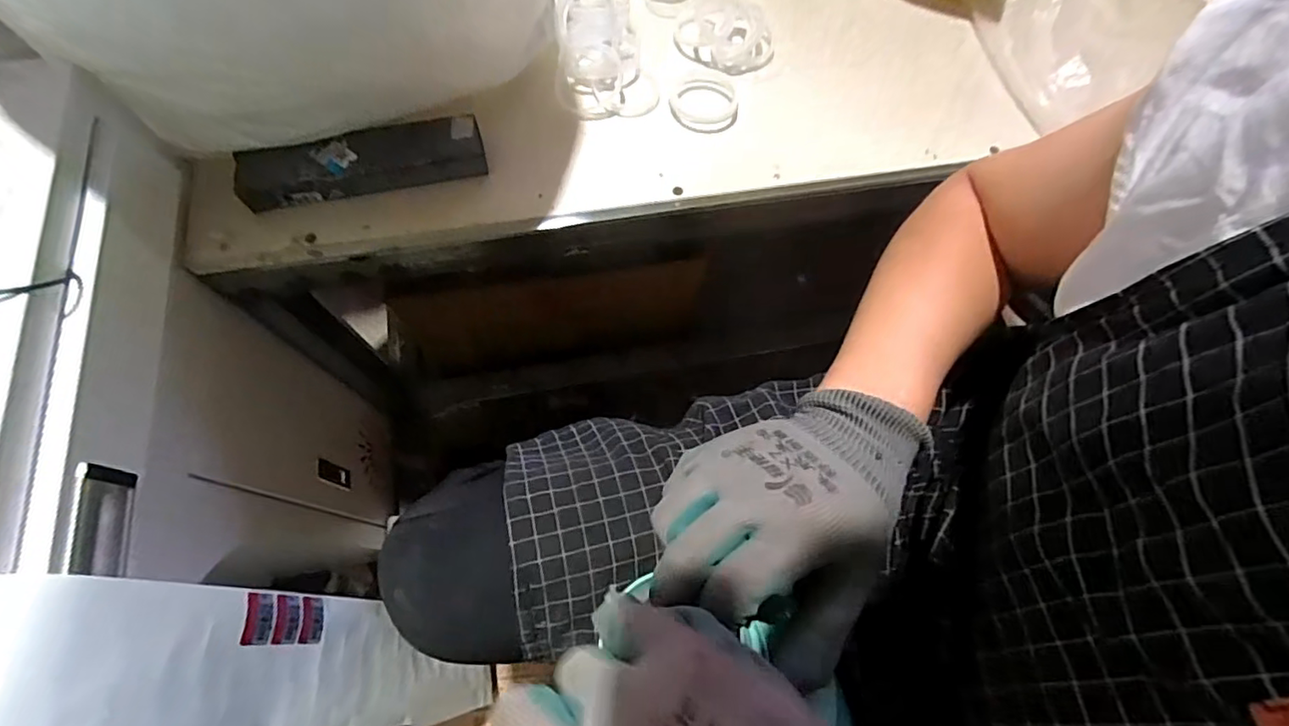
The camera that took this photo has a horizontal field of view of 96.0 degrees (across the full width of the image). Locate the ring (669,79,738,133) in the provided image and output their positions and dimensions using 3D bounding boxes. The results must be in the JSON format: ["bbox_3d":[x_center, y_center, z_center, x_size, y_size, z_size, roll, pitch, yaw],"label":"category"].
[{"bbox_3d":[0.058,-0.260,0.577,0.067,0.015,0.072,1,69,-2],"label":"ring"}]

